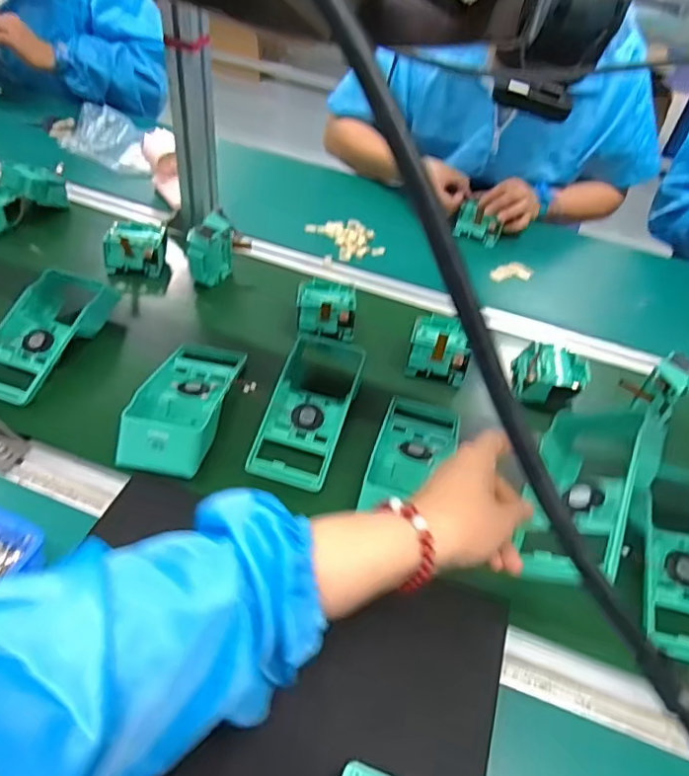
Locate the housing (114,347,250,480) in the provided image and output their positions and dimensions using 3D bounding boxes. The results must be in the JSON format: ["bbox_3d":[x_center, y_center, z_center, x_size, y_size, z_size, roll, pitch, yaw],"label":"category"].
[{"bbox_3d":[-0.166,0.005,0.581,0.084,0.048,0.186,8,48,1],"label":"housing"}]

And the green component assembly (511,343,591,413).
[{"bbox_3d":[0.249,-0.013,0.673,0.085,0.039,0.086,10,48,3],"label":"green component assembly"}]

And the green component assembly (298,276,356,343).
[{"bbox_3d":[-0.024,-0.103,0.721,0.076,0.037,0.085,4,48,-3],"label":"green component assembly"}]

